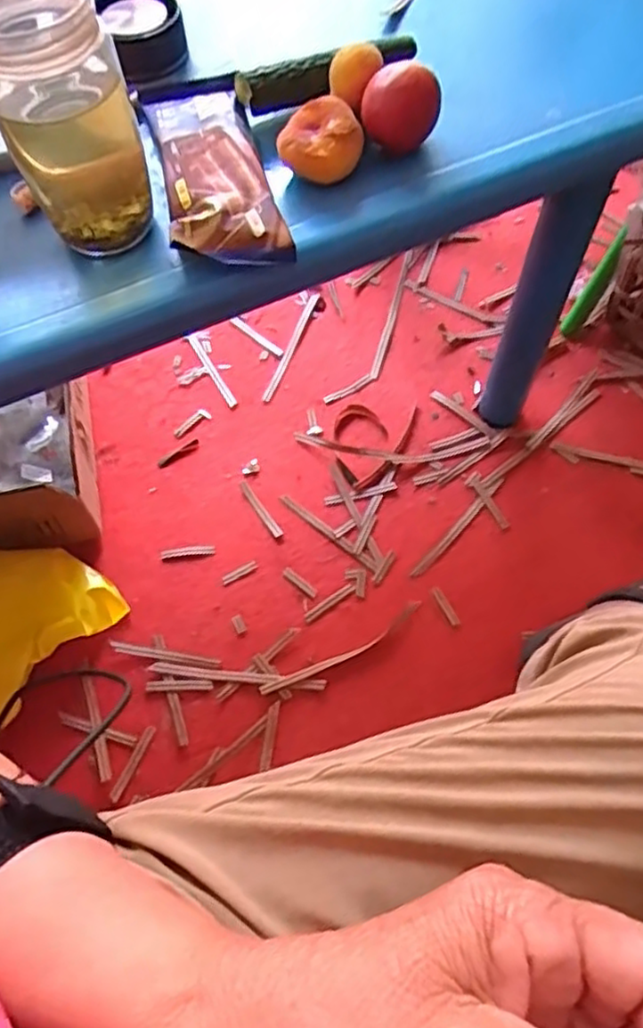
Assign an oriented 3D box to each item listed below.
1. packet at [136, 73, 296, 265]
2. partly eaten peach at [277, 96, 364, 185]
[{"bbox_3d":[-0.078,-0.245,0.476,0.071,0.023,0.193,-15,64,-3],"label":"packet"},{"bbox_3d":[-0.001,-0.255,0.472,0.055,0.035,0.044,-2,64,3],"label":"partly eaten peach"}]

